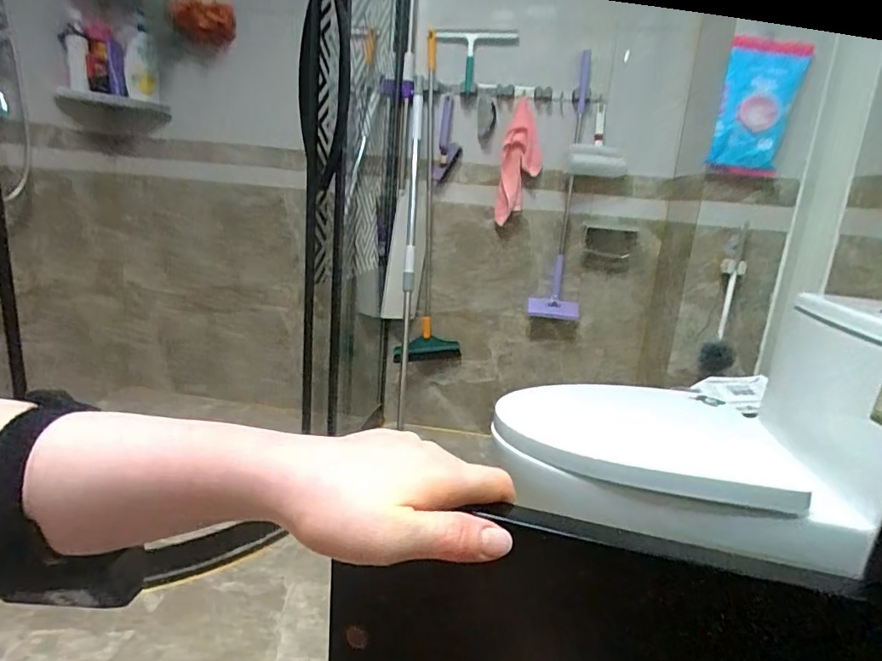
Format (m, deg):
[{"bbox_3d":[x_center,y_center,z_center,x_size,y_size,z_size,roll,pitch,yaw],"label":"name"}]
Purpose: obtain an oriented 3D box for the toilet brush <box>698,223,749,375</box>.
[{"bbox_3d":[0.682,-0.059,1.255,0.076,0.337,0.061,13,17,33],"label":"toilet brush"}]

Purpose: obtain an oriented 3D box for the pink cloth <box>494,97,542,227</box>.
[{"bbox_3d":[0.218,-0.449,1.452,0.114,0.341,0.065,2,42,-7],"label":"pink cloth"}]

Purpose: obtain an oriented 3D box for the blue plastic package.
[{"bbox_3d":[0.667,-0.468,1.119,0.185,0.258,0.022,-2,24,-13],"label":"blue plastic package"}]

